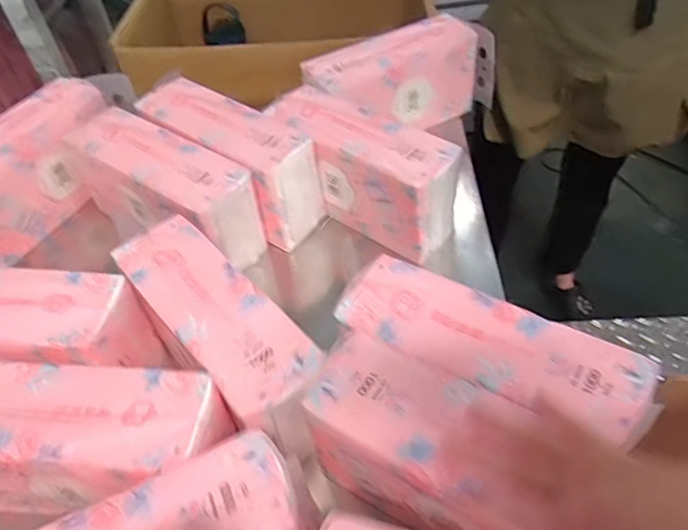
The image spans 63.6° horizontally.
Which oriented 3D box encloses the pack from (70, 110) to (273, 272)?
[{"bbox_3d":[-0.222,-0.092,0.705,0.243,0.121,0.092,28,57,27],"label":"pack"}]

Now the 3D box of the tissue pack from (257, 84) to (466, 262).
[{"bbox_3d":[0.023,-0.122,0.712,0.256,0.123,0.091,33,59,30],"label":"tissue pack"}]

